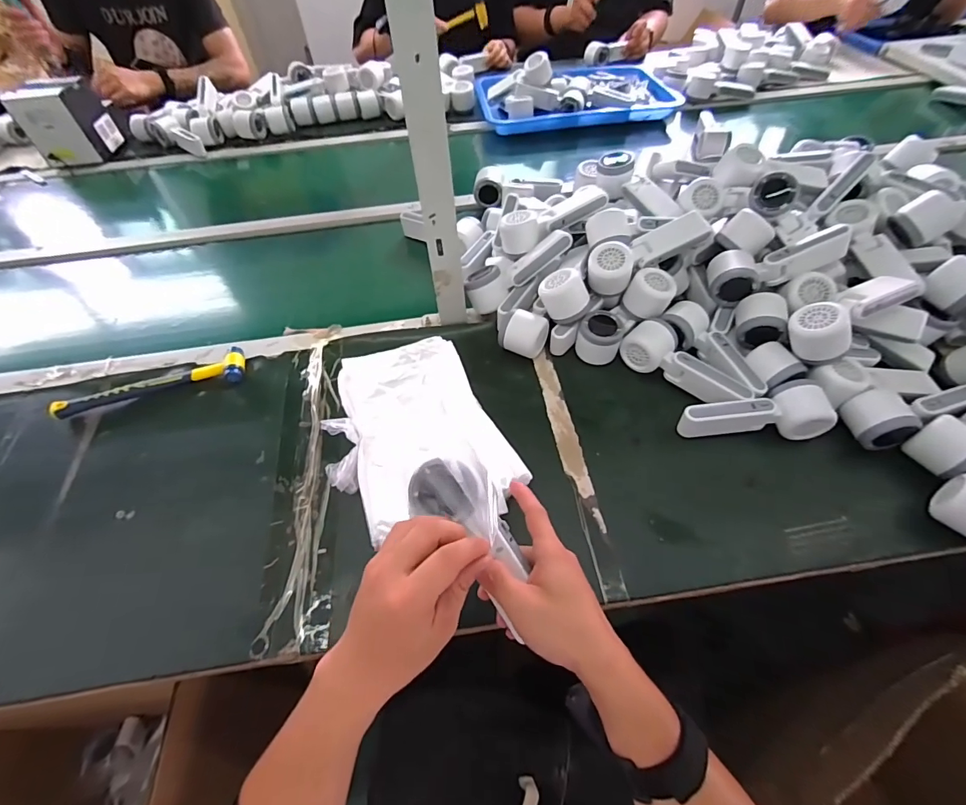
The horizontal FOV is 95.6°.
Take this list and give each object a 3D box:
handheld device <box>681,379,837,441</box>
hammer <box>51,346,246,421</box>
[{"bbox_3d":[0.321,0.010,0.531,0.161,0.056,0.066,1,54,3],"label":"handheld device"},{"bbox_3d":[-0.460,-0.029,0.614,0.244,0.027,0.057,-14,55,-8],"label":"hammer"}]

